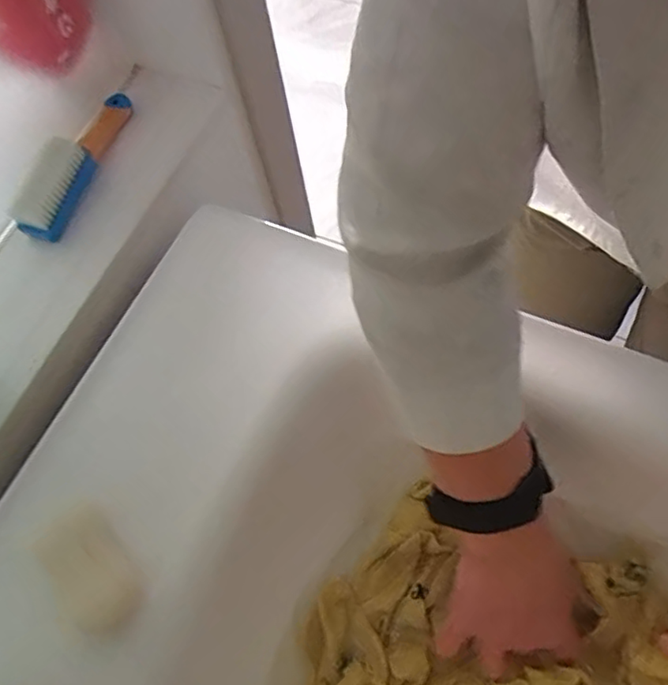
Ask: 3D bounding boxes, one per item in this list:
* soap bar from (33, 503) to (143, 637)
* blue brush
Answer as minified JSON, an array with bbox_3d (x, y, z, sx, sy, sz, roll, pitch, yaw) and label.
[{"bbox_3d":[-0.156,0.147,0.388,0.047,0.014,0.078,-35,67,-10],"label":"soap bar"},{"bbox_3d":[-0.212,-0.157,0.503,0.038,0.034,0.149,23,70,16],"label":"blue brush"}]

